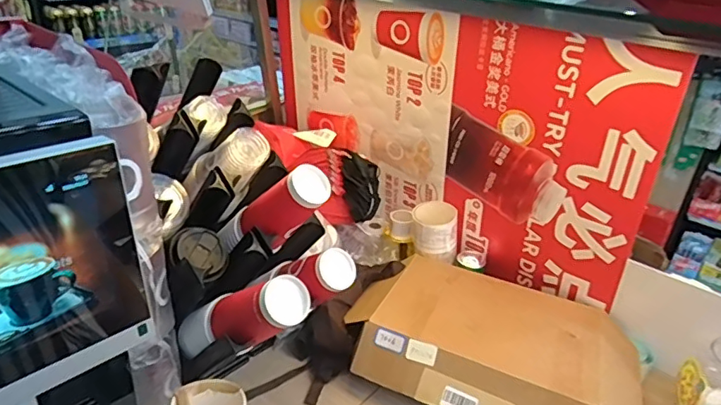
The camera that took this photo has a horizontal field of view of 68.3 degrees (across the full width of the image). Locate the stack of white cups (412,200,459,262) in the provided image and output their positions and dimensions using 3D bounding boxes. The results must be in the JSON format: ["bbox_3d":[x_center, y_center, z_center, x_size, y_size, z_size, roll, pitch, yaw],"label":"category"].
[{"bbox_3d":[0.145,0.057,1.048,0.091,0.093,0.075,7,28,4],"label":"stack of white cups"}]

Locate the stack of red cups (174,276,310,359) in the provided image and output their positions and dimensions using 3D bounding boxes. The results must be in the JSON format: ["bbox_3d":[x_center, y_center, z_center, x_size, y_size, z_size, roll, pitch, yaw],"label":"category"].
[{"bbox_3d":[-0.171,0.161,0.733,0.073,0.073,0.263,-25,-4,-43],"label":"stack of red cups"}]

